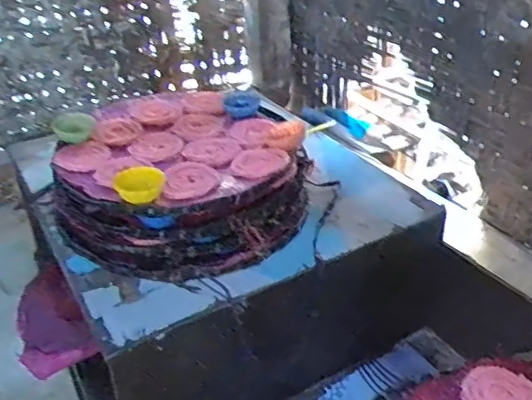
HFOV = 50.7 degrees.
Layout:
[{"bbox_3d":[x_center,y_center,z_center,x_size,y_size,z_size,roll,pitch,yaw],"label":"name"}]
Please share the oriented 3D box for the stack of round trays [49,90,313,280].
[{"bbox_3d":[-0.126,-0.039,0.837,0.362,0.125,0.352,-13,34,-16],"label":"stack of round trays"}]

